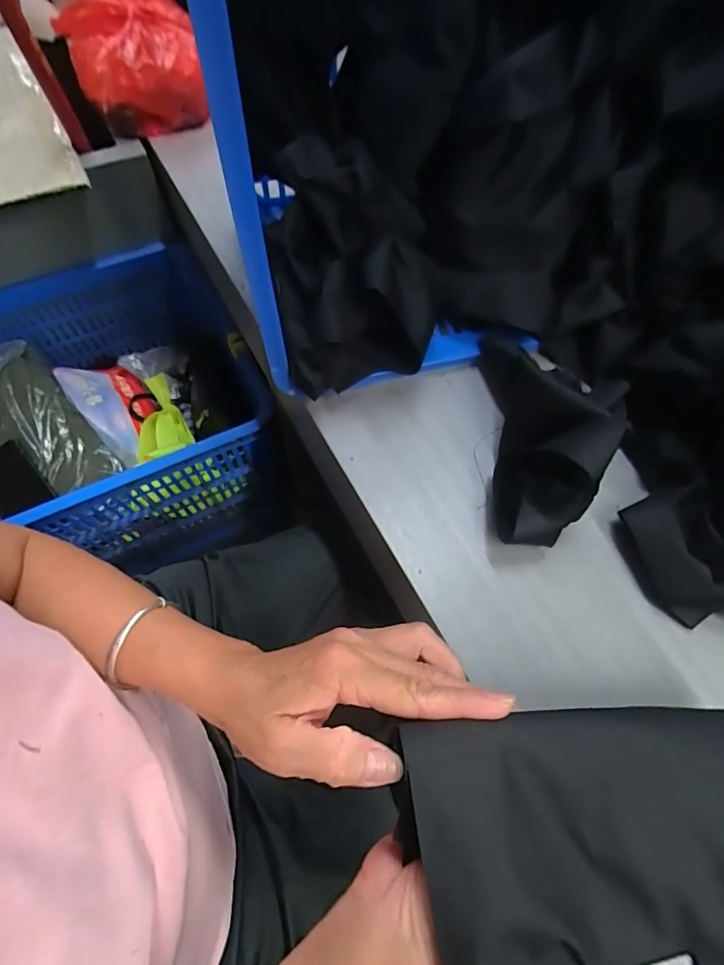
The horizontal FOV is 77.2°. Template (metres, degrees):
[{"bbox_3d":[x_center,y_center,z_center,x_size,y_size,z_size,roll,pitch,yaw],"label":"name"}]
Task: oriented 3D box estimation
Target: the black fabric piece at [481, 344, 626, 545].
[{"bbox_3d":[0.165,-0.064,0.407,0.079,0.102,0.220,4,65,0],"label":"black fabric piece"}]

